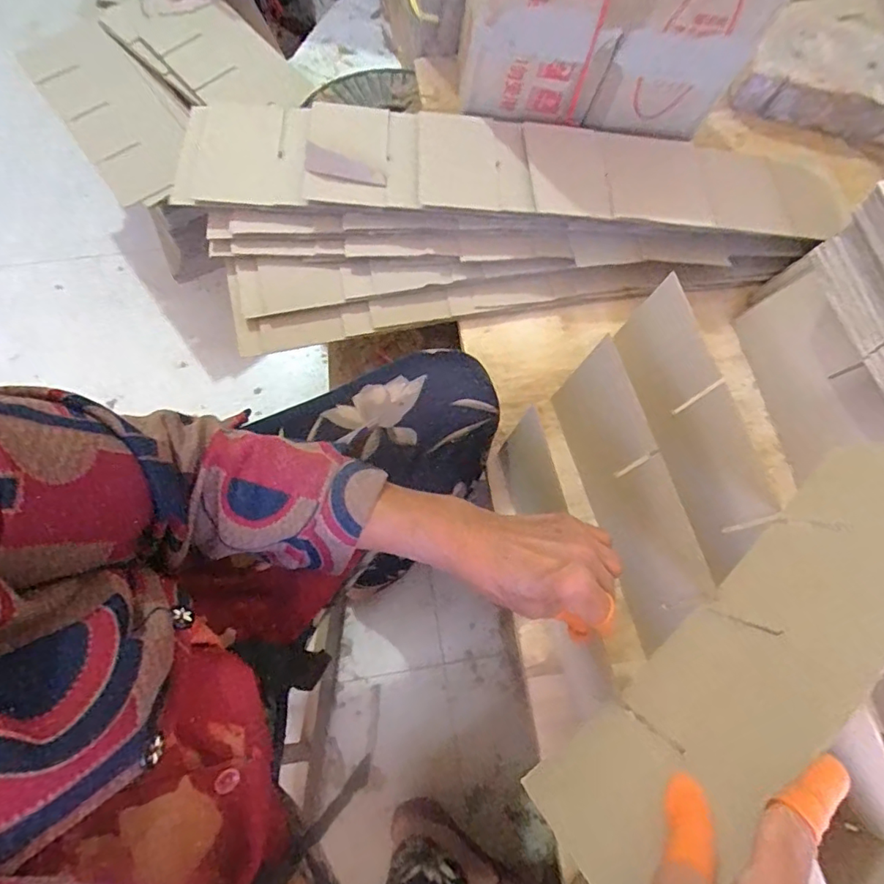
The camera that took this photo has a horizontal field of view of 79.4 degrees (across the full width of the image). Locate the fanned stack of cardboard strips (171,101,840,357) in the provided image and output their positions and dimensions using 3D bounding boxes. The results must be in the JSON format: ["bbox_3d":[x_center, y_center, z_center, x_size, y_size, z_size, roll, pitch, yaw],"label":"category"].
[{"bbox_3d":[0.079,-0.275,0.591,0.680,0.097,0.256,-9,72,-5],"label":"fanned stack of cardboard strips"}]

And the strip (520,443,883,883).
[{"bbox_3d":[0.198,0.116,0.321,0.343,0.131,0.011,-43,97,-9],"label":"strip"}]

